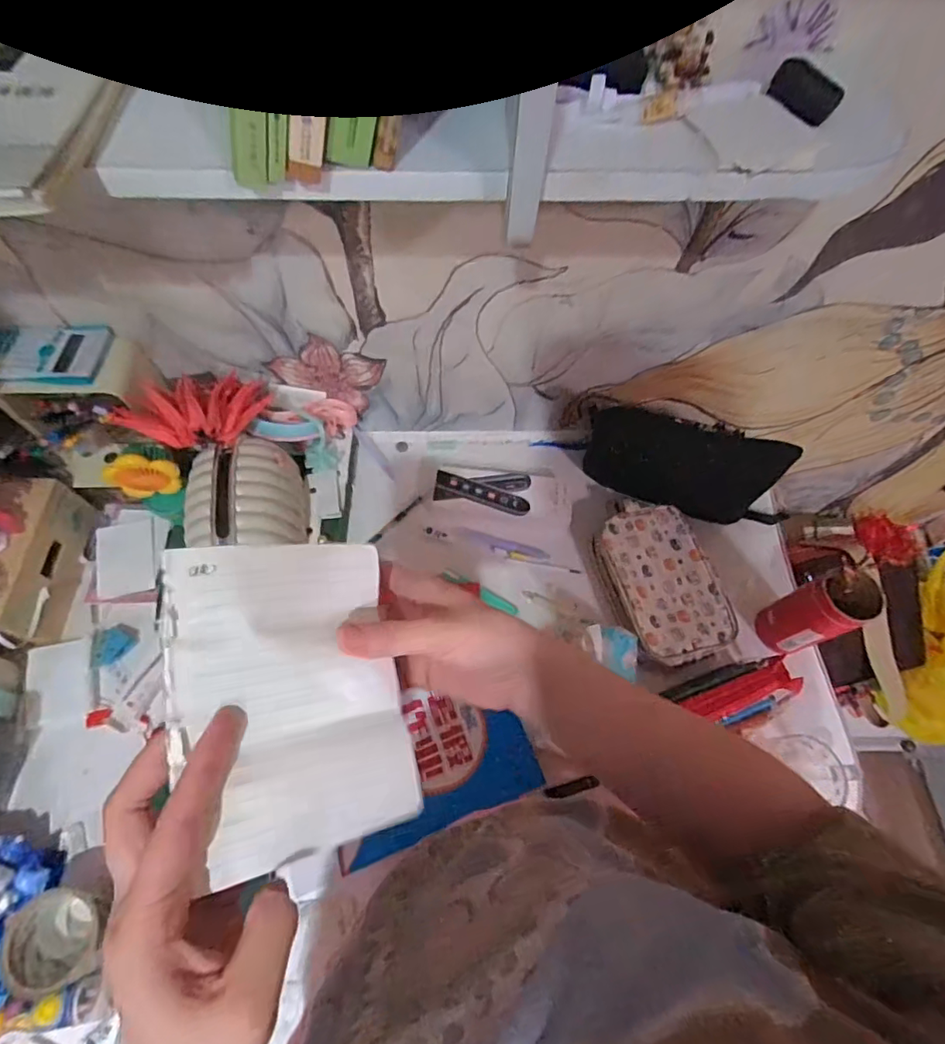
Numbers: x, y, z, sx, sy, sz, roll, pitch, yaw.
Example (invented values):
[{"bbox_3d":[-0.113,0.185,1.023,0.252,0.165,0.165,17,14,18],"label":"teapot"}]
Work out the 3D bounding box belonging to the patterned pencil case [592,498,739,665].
[{"bbox_3d":[0.246,0.075,0.706,0.133,0.046,0.222,-13,65,-7],"label":"patterned pencil case"}]

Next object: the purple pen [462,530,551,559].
[{"bbox_3d":[0.048,0.033,0.752,0.120,0.007,0.015,15,65,6],"label":"purple pen"}]

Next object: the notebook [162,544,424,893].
[{"bbox_3d":[-0.093,0.090,0.282,0.117,0.016,0.155,-3,81,-37],"label":"notebook"}]

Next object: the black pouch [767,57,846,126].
[{"bbox_3d":[0.224,-0.291,0.357,0.021,0.019,0.048,-33,69,-16],"label":"black pouch"}]

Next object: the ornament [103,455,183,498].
[{"bbox_3d":[-0.388,-0.054,0.631,0.070,0.074,0.020,-15,66,-8],"label":"ornament"}]

